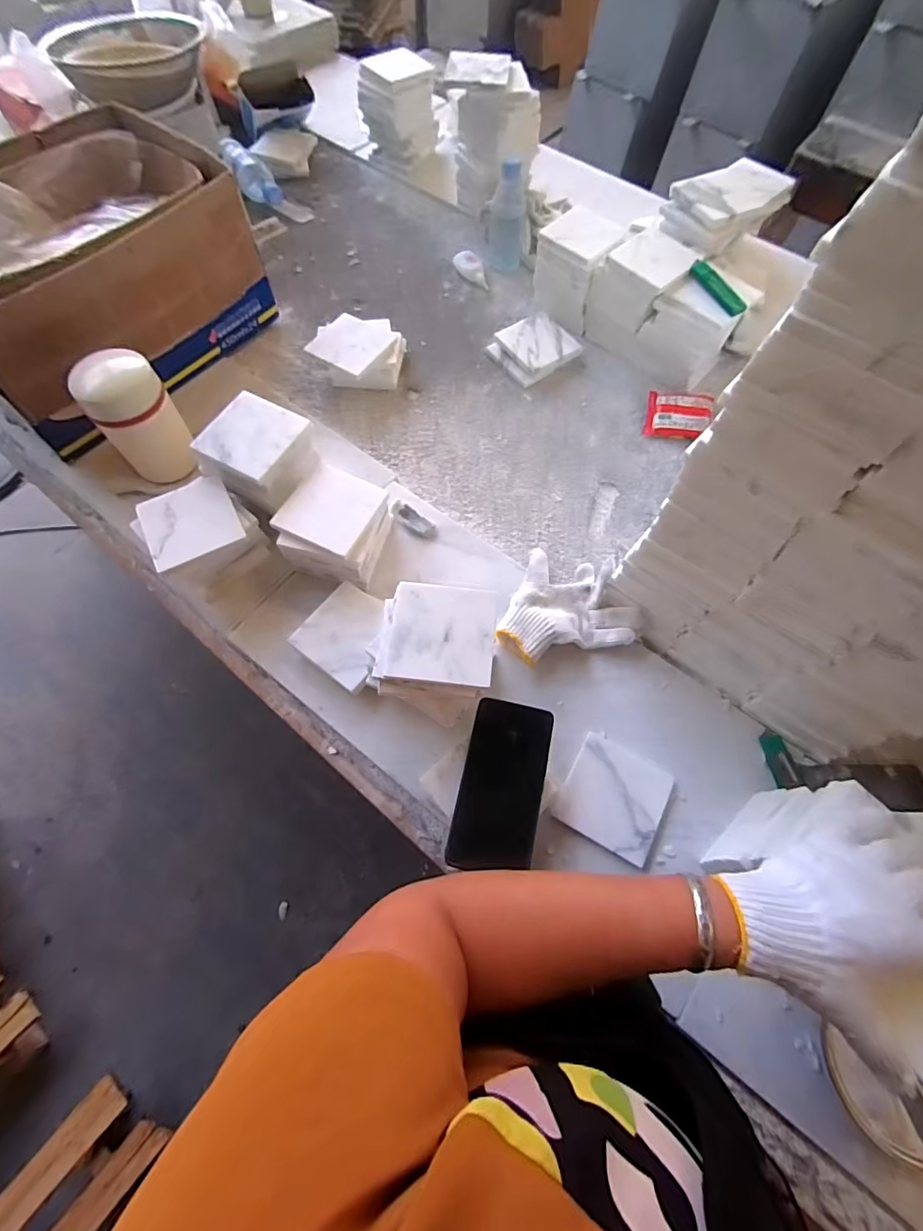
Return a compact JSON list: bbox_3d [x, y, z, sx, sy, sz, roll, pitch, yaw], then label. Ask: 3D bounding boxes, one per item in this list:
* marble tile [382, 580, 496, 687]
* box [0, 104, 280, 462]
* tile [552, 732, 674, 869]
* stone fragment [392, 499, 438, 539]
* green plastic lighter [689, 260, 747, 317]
[{"bbox_3d":[-0.019,0.017,0.497,0.101,0.009,0.098,7,67,0],"label":"marble tile"},{"bbox_3d":[-0.535,-0.489,0.737,0.333,0.219,0.405,39,71,13],"label":"box"},{"bbox_3d":[0.163,0.192,0.544,0.100,0.011,0.103,29,69,10],"label":"tile"},{"bbox_3d":[-0.062,-0.130,0.686,0.068,0.013,0.029,36,70,12],"label":"stone fragment"},{"bbox_3d":[0.355,-0.461,0.710,0.026,0.009,0.115,-20,69,-10],"label":"green plastic lighter"}]

